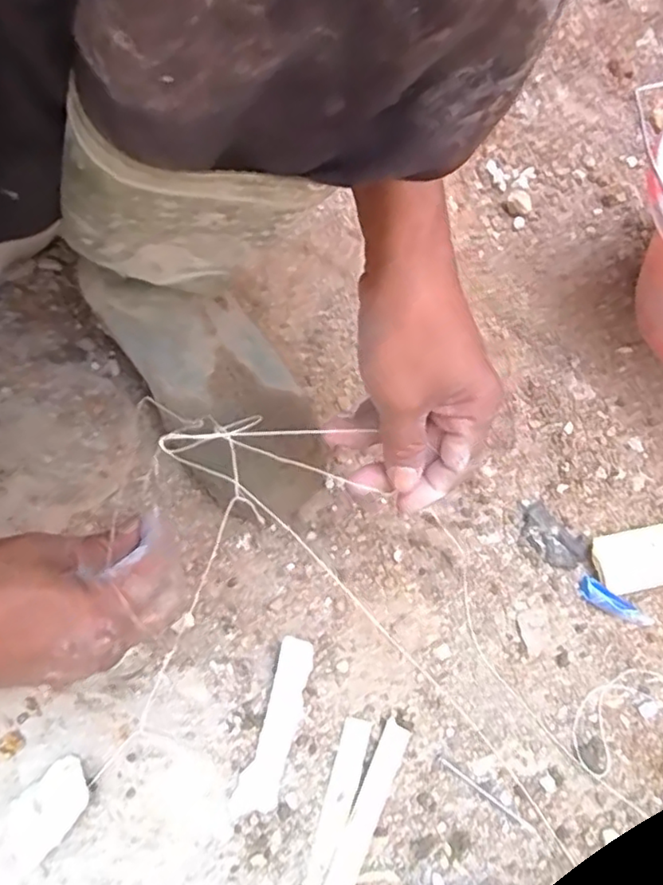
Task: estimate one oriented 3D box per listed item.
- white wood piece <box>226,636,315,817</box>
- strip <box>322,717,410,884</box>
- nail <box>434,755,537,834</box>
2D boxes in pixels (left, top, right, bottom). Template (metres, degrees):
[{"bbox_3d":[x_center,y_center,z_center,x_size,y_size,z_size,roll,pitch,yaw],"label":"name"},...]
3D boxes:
[{"bbox_3d":[-0.036,0.184,0.411,0.026,0.015,0.107,17,68,5],"label":"white wood piece"},{"bbox_3d":[0.007,0.264,0.385,0.018,0.010,0.181,24,69,7],"label":"strip"},{"bbox_3d":[0.100,0.227,0.406,0.074,0.004,0.004,35,71,11],"label":"nail"}]

